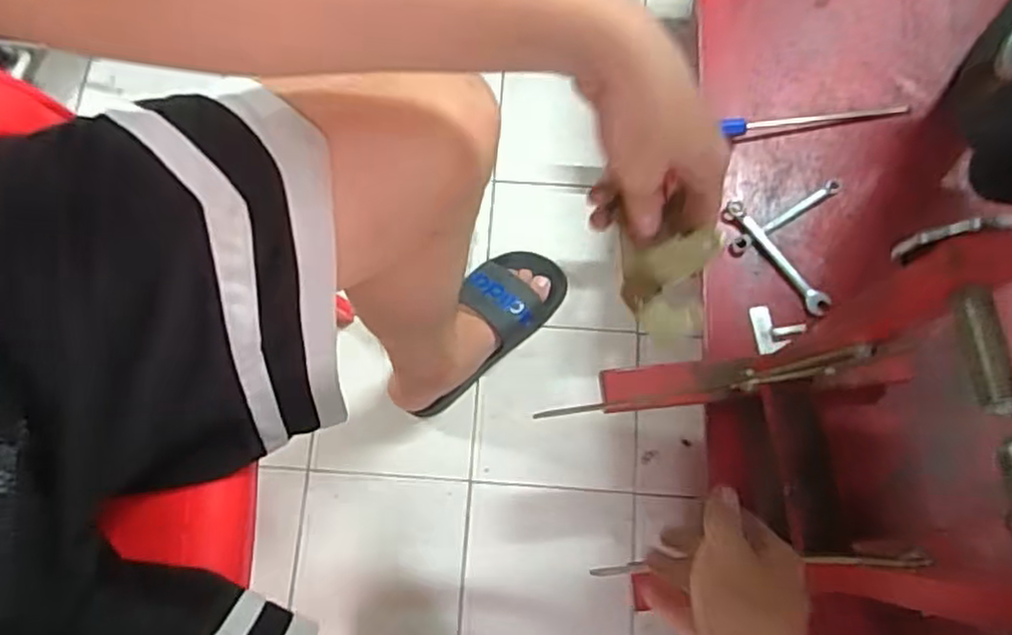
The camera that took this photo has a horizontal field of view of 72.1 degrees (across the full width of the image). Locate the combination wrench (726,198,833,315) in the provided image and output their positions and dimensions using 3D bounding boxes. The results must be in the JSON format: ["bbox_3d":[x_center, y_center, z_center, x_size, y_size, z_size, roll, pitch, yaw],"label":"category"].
[{"bbox_3d":[0.279,-0.063,0.717,0.023,0.016,0.142,-35,78,-8],"label":"combination wrench"}]

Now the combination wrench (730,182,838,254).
[{"bbox_3d":[0.293,-0.106,0.726,0.132,0.012,0.017,-29,77,-7],"label":"combination wrench"}]

